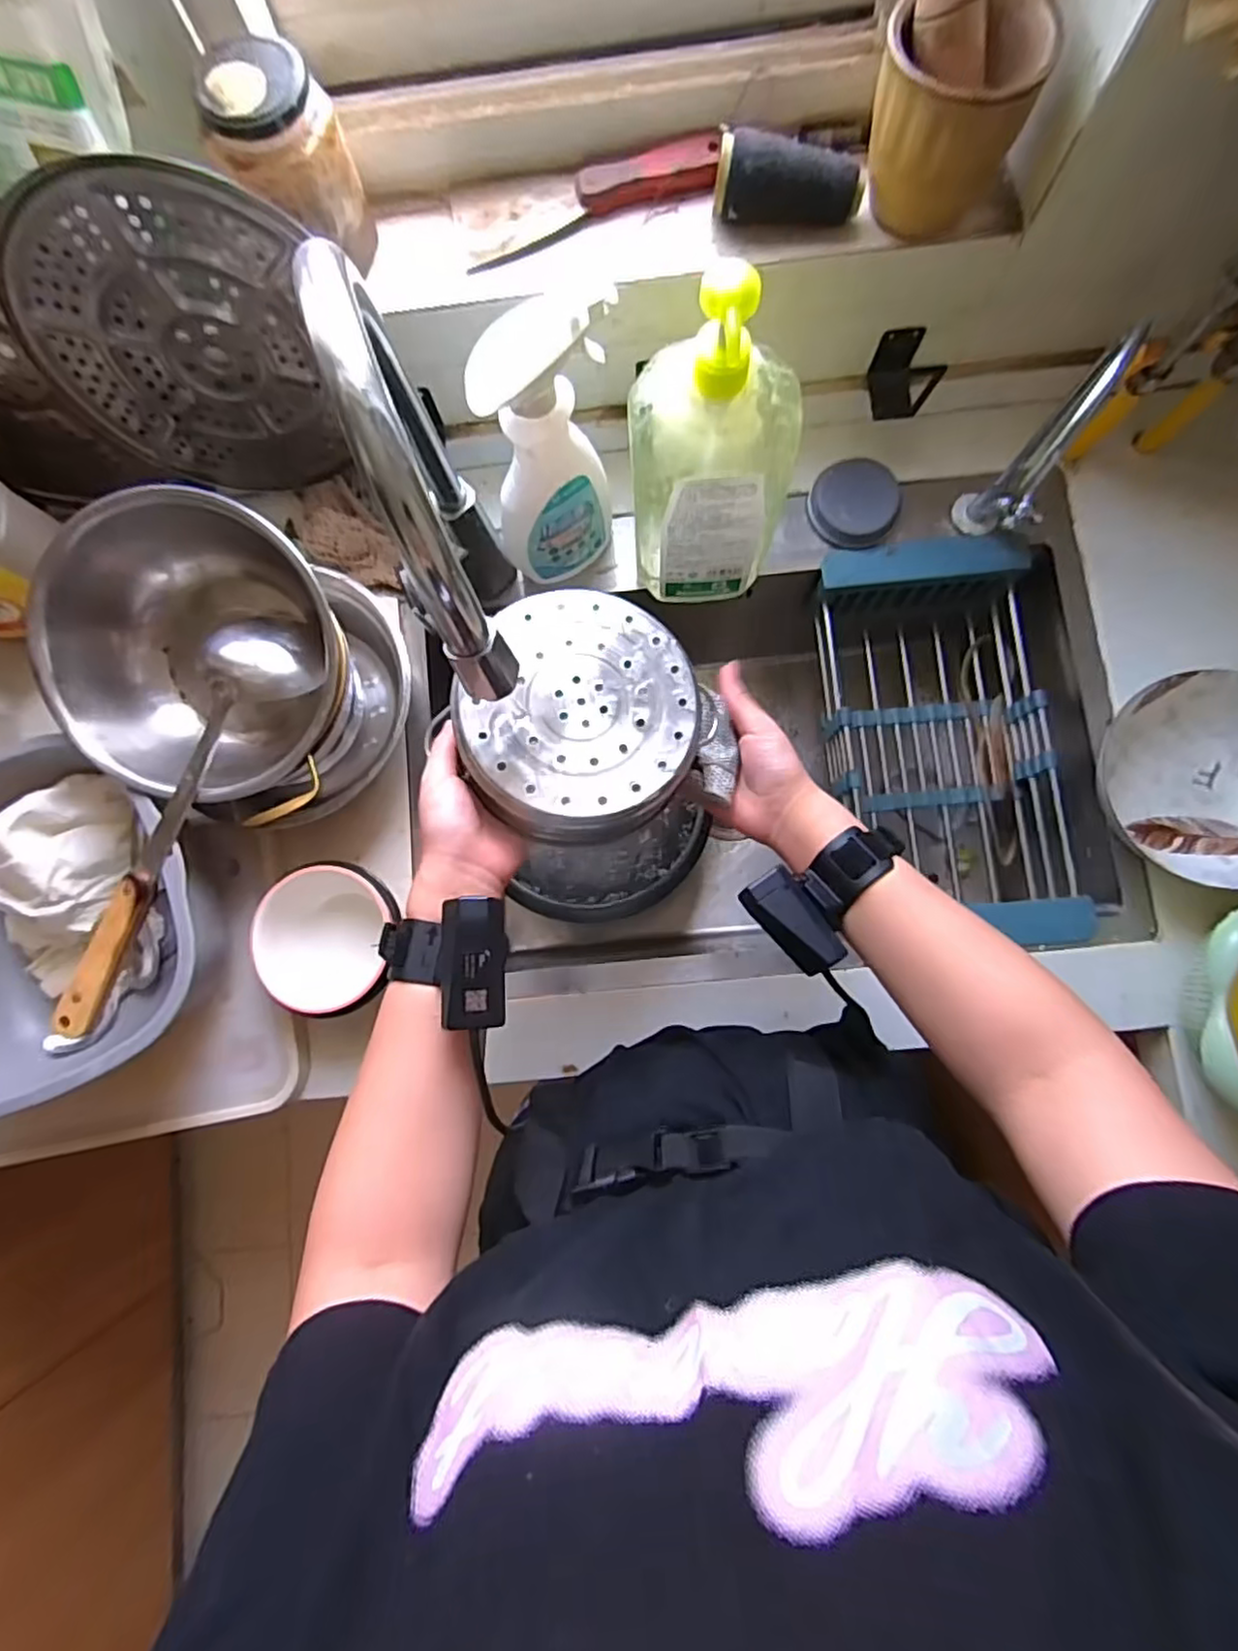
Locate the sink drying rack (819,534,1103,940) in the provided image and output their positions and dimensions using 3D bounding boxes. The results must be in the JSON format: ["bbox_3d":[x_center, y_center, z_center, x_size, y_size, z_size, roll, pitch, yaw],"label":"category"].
[{"bbox_3d":[0.308,-0.076,0.662,0.192,0.105,0.375,-8,82,2],"label":"sink drying rack"}]

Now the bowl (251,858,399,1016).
[{"bbox_3d":[-0.246,0.092,0.568,0.100,0.055,0.121,19,84,5],"label":"bowl"}]

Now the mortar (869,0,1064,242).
[{"bbox_3d":[0.217,-0.469,0.453,0.095,0.095,0.093,17,84,5],"label":"mortar"}]

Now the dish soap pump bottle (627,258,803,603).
[{"bbox_3d":[0.066,-0.268,0.496,0.110,0.266,0.078,-3,82,2],"label":"dish soap pump bottle"}]

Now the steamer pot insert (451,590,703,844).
[{"bbox_3d":[-0.025,-0.074,0.443,0.150,0.047,0.157,0,82,3],"label":"steamer pot insert"}]

